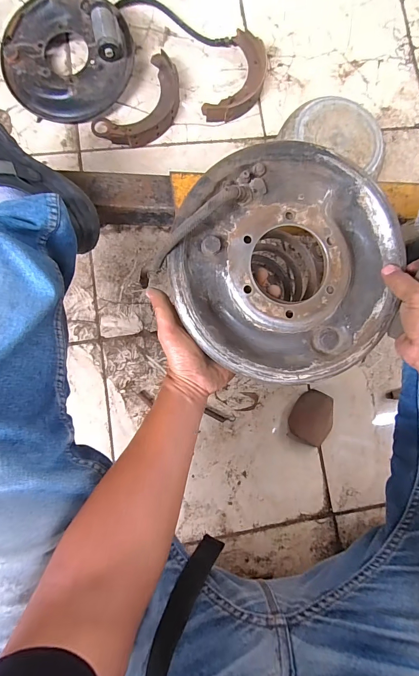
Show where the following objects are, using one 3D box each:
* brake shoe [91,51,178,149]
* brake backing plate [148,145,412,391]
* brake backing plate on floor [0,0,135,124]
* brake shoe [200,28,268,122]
[{"bbox_3d":[-0.136,-0.487,0.704,0.116,0.034,0.217,42,84,0],"label":"brake shoe"},{"bbox_3d":[0.091,-0.082,0.372,0.260,0.074,0.255,0,85,-5],"label":"brake backing plate"},{"bbox_3d":[-0.291,-0.575,0.672,0.257,0.081,0.231,1,85,-5],"label":"brake backing plate on floor"},{"bbox_3d":[0.068,-0.565,0.729,0.098,0.035,0.215,23,84,-2],"label":"brake shoe"}]

